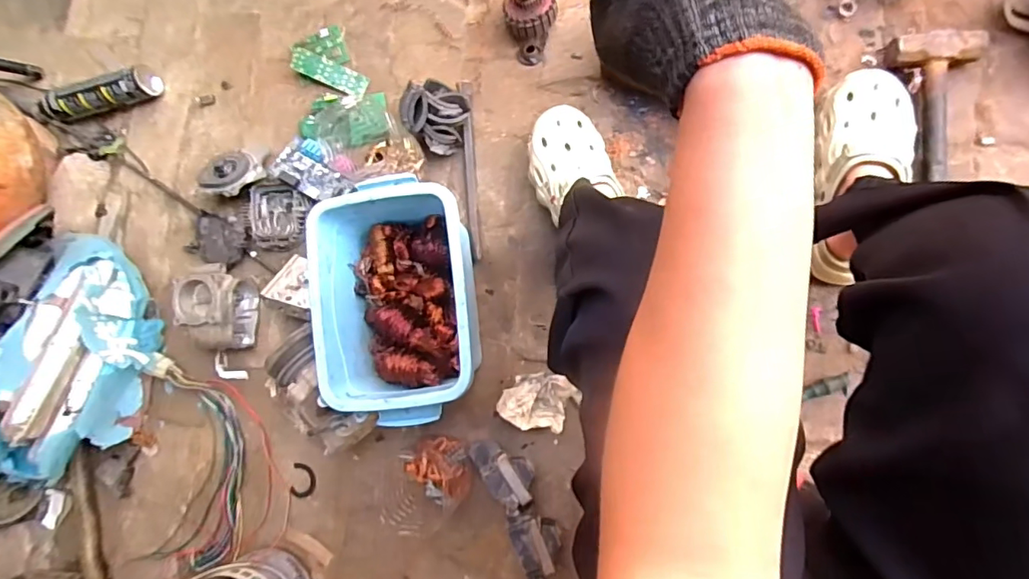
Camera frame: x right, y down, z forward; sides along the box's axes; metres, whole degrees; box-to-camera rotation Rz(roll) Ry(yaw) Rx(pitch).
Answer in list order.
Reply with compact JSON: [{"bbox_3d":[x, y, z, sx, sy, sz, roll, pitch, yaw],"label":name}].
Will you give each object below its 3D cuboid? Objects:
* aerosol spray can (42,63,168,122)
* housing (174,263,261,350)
[{"bbox_3d":[-0.690,-0.317,0.870,0.209,0.059,0.057,-22,84,3],"label":"aerosol spray can"},{"bbox_3d":[-0.470,0.029,0.837,0.110,0.072,0.132,3,86,5],"label":"housing"}]

